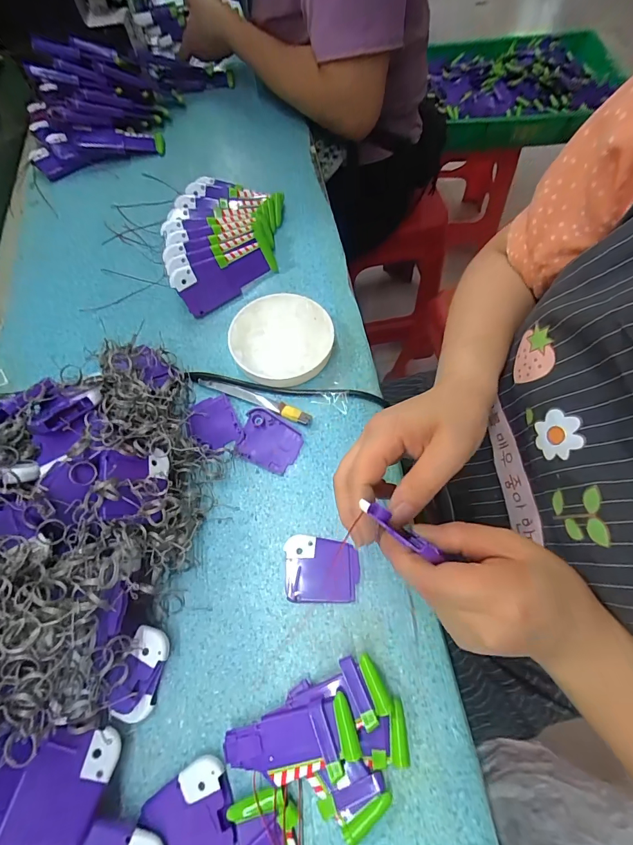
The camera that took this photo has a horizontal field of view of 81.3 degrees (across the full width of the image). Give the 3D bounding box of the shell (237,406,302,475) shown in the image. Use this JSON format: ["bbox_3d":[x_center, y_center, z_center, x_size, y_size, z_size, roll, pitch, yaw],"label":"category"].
[{"bbox_3d":[-0.045,0.017,0.357,0.060,0.010,0.052,20,69,11],"label":"shell"}]

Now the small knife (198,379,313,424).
[{"bbox_3d":[-0.064,-0.025,0.373,0.125,0.011,0.013,22,69,12],"label":"small knife"}]

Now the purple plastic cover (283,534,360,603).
[{"bbox_3d":[0.005,0.123,0.313,0.061,0.006,0.052,-1,66,2],"label":"purple plastic cover"}]

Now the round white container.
[{"bbox_3d":[-0.036,-0.086,0.390,0.106,0.028,0.105,-1,66,3],"label":"round white container"}]

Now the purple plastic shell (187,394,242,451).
[{"bbox_3d":[-0.105,0.001,0.370,0.047,0.006,0.055,-25,68,-8],"label":"purple plastic shell"}]

